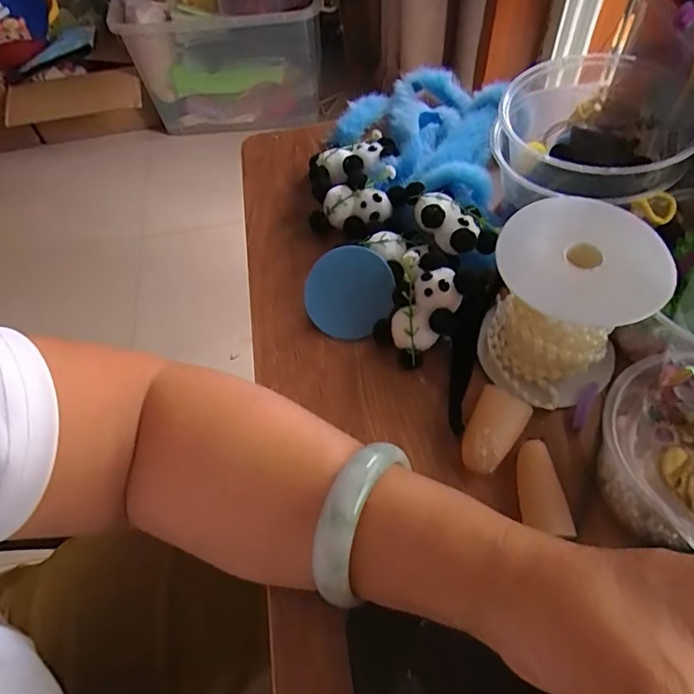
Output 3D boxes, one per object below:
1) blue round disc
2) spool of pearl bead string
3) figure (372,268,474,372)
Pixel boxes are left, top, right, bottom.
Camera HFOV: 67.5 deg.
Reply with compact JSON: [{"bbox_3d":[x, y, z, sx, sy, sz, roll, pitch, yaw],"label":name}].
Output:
[{"bbox_3d":[0.001,-0.035,0.327,0.057,0.006,0.056,-1,85,17],"label":"blue round disc"},{"bbox_3d":[0.114,-0.021,0.279,0.073,0.087,0.073,-2,58,3],"label":"spool of pearl bead string"},{"bbox_3d":[0.046,-0.021,0.310,0.052,0.042,0.038,-39,63,-18],"label":"figure"}]

